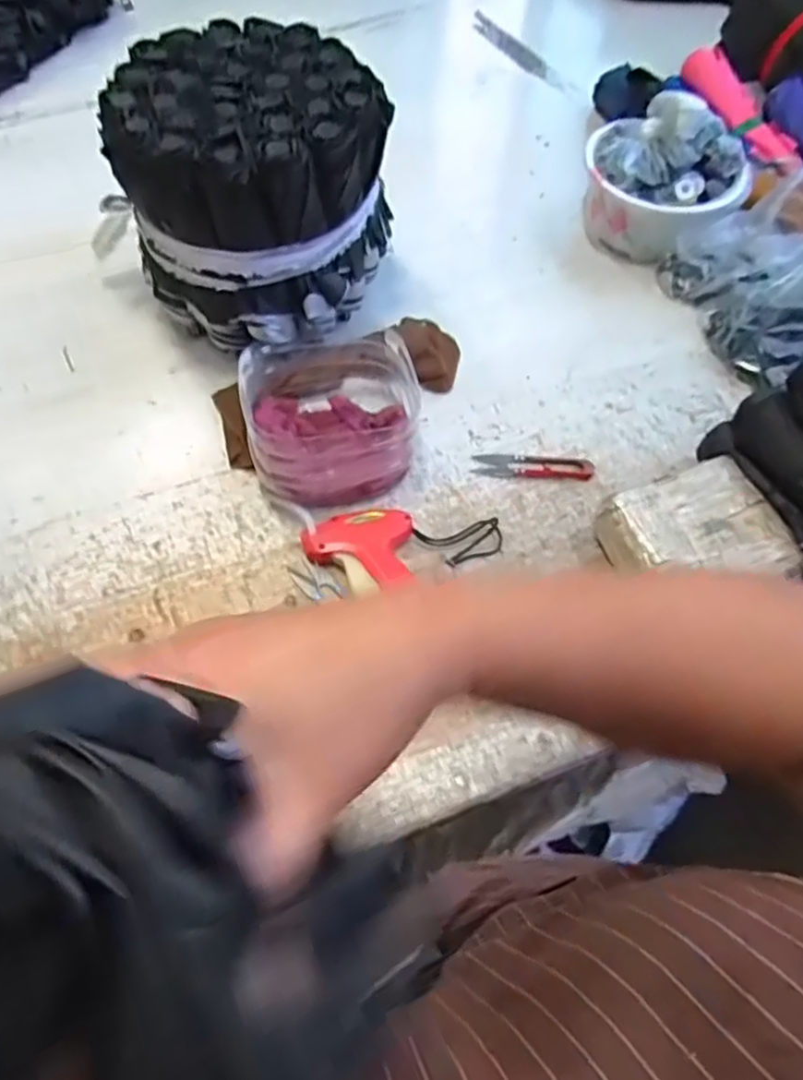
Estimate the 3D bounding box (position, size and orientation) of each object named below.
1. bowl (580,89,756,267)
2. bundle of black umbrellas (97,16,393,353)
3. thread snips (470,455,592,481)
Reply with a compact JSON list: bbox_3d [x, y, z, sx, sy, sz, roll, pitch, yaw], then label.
[{"bbox_3d":[0.312,-0.426,0.828,0.185,0.144,0.174,0,59,1],"label":"bowl"},{"bbox_3d":[-0.140,-0.353,0.695,0.255,0.193,0.247,-15,60,-8],"label":"bundle of black umbrellas"},{"bbox_3d":[0.131,-0.073,0.679,0.116,0.004,0.029,1,59,1],"label":"thread snips"}]

